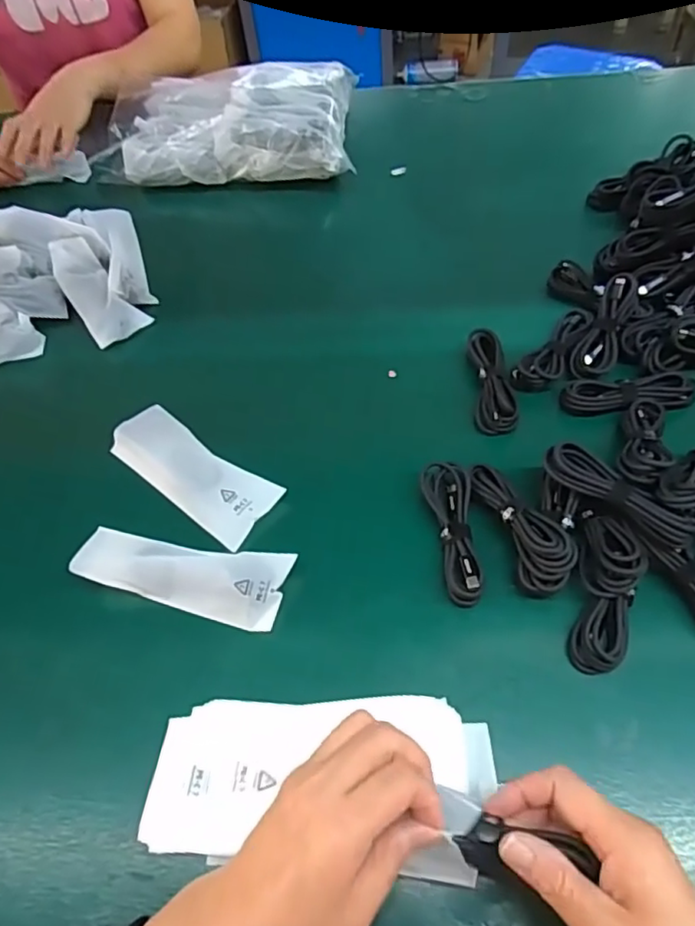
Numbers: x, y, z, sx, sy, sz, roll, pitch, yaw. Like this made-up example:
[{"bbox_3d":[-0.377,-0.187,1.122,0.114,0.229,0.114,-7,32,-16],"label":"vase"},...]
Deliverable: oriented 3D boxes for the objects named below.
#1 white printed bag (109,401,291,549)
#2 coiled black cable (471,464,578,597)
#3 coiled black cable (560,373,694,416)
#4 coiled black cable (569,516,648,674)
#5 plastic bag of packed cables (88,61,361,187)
[{"bbox_3d":[-0.132,0.006,0.491,0.152,0.015,0.061,30,64,23],"label":"white printed bag"},{"bbox_3d":[0.131,0.041,0.437,0.039,0.028,0.109,-18,56,-6],"label":"coiled black cable"},{"bbox_3d":[0.247,-0.059,0.520,0.106,0.028,0.029,-5,56,3],"label":"coiled black cable"},{"bbox_3d":[0.183,0.090,0.409,0.038,0.030,0.109,11,58,14],"label":"coiled black cable"},{"bbox_3d":[-0.157,-0.447,0.761,0.314,0.068,0.179,-1,56,6],"label":"plastic bag of packed cables"}]

